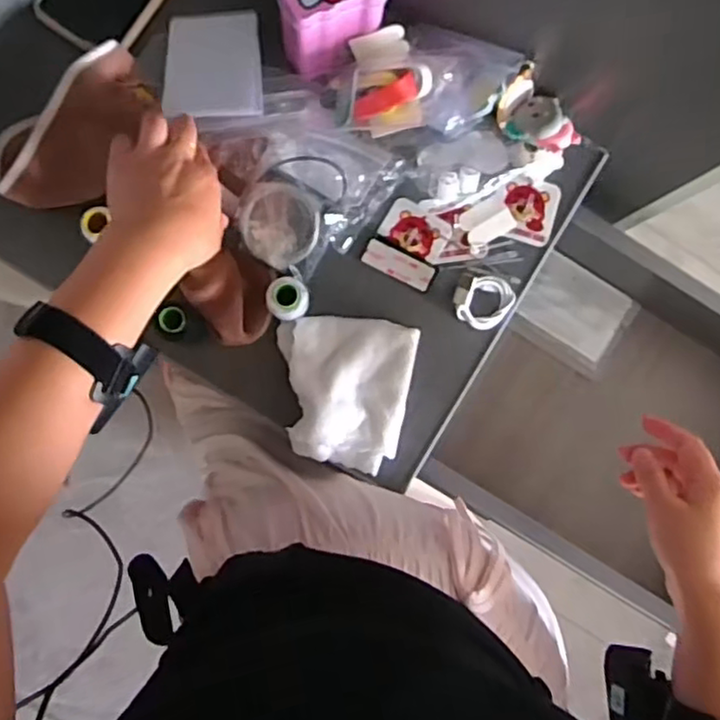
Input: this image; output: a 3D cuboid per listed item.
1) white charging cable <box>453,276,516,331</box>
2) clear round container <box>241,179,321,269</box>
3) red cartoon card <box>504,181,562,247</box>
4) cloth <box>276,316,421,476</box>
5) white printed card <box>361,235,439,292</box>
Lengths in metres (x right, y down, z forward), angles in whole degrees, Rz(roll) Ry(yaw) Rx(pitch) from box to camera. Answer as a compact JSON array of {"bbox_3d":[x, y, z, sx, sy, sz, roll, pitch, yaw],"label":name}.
[{"bbox_3d":[0.107,-0.049,0.557,0.053,0.019,0.043,-6,88,-4],"label":"white charging cable"},{"bbox_3d":[-0.063,-0.108,0.528,0.064,0.018,0.064,2,105,6],"label":"clear round container"},{"bbox_3d":[0.148,-0.129,0.572,0.048,0.005,0.053,12,91,-2],"label":"red cartoon card"},{"bbox_3d":[-0.014,0.024,0.541,0.110,0.023,0.121,10,87,-4],"label":"cloth"},{"bbox_3d":[0.034,-0.082,0.559,0.063,0.009,0.027,27,86,-3],"label":"white printed card"}]

